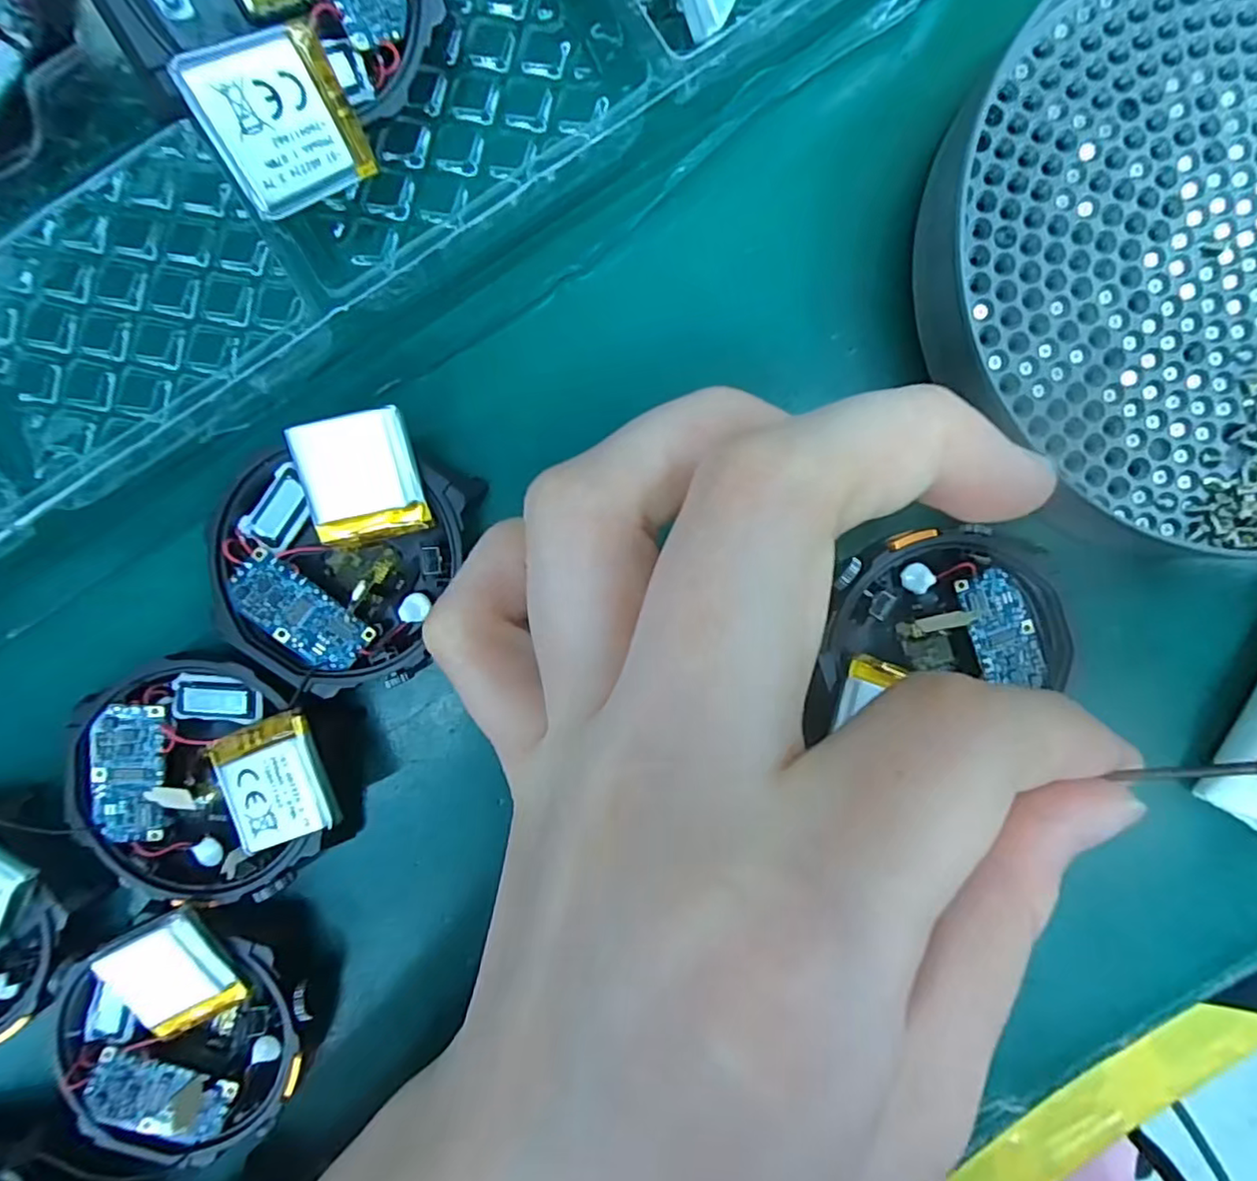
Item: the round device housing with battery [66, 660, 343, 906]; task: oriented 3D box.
[{"bbox_3d":[-0.082,0.039,0.123,0.050,0.013,0.047,0,92,-1],"label":"round device housing with battery"}]

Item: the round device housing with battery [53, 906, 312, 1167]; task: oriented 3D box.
[{"bbox_3d":[-0.090,0.092,0.126,0.050,0.012,0.048,0,92,-1],"label":"round device housing with battery"}]

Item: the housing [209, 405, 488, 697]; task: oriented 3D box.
[{"bbox_3d":[-0.056,-0.008,0.120,0.043,0.012,0.052,20,92,-2],"label":"housing"}]

